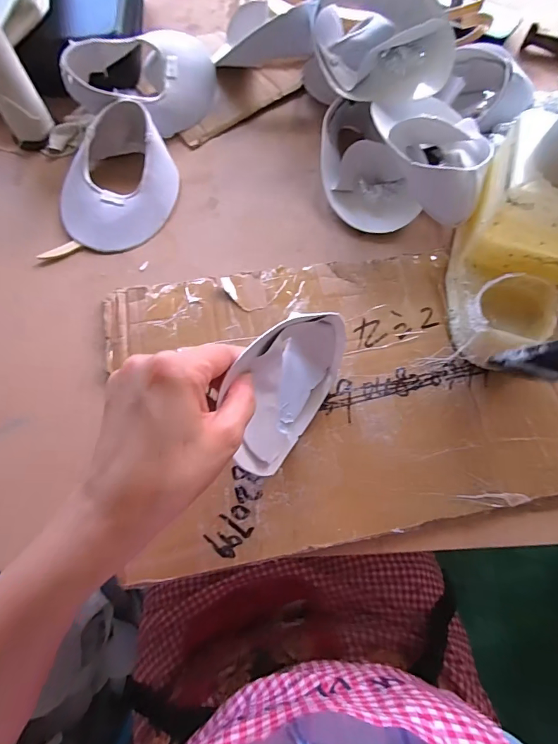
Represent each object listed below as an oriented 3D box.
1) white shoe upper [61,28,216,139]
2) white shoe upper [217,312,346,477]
[{"bbox_3d":[-0.160,-0.357,0.484,0.165,0.074,0.125,-11,69,-4],"label":"white shoe upper"},{"bbox_3d":[0.008,0.010,0.305,0.055,0.134,0.131,23,70,9],"label":"white shoe upper"}]

